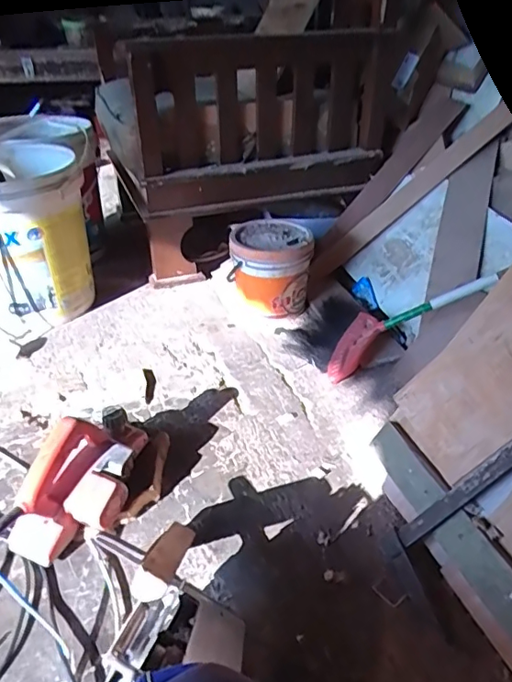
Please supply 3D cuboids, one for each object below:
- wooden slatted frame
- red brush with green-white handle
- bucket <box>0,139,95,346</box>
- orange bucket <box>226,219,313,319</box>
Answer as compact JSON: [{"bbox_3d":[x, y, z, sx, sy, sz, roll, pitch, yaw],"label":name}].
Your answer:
[{"bbox_3d":[0.046,-0.491,1.455,0.720,0.591,0.125,-14,27,-16],"label":"wooden slatted frame"},{"bbox_3d":[0.313,-0.053,1.171,0.386,0.027,0.154,-32,35,9],"label":"red brush with green-white handle"},{"bbox_3d":[-0.572,-0.251,1.353,0.304,0.384,0.334,-15,37,-19],"label":"bucket"},{"bbox_3d":[0.040,-0.180,1.370,0.200,0.196,0.193,-1,35,1],"label":"orange bucket"}]

